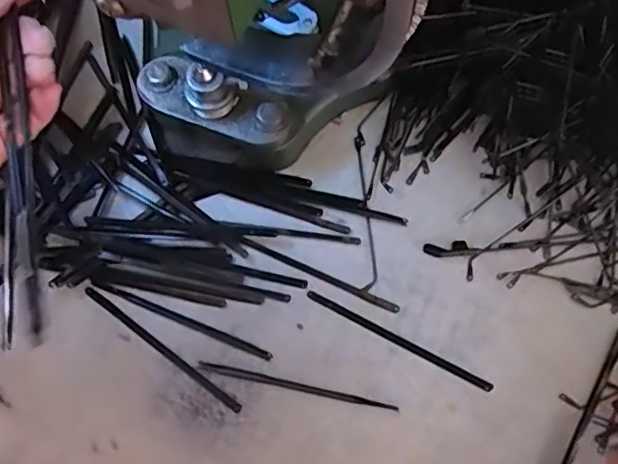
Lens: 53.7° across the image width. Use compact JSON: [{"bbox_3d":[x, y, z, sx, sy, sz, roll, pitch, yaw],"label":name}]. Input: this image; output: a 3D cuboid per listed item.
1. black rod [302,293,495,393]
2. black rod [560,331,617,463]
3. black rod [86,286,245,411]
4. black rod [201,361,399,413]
[{"bbox_3d":[0.044,0.053,0.303,0.098,0.004,0.005,27,76,9],"label":"black rod"},{"bbox_3d":[0.130,0.089,0.287,0.005,0.004,0.098,28,77,9],"label":"black rod"},{"bbox_3d":[-0.073,0.057,0.302,0.097,0.004,0.005,35,78,10],"label":"black rod"},{"bbox_3d":[-0.006,0.075,0.296,0.095,0.004,0.007,11,75,5],"label":"black rod"}]

